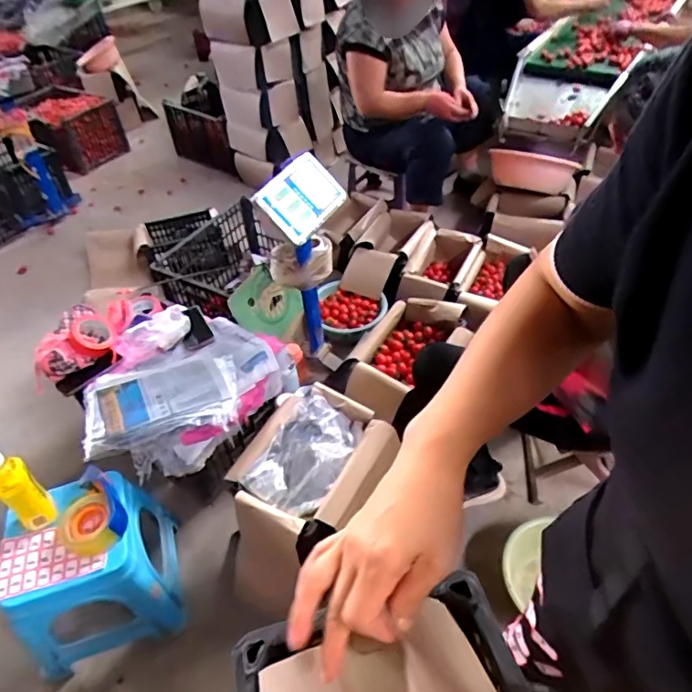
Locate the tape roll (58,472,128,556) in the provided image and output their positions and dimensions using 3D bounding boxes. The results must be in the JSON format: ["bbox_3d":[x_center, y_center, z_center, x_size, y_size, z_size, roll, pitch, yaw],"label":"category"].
[{"bbox_3d":[-0.494,0.338,1.007,0.117,0.050,0.127,-2,45,2],"label":"tape roll"}]

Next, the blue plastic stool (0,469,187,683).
[{"bbox_3d":[-0.532,0.467,1.078,0.298,0.260,0.273,-18,47,-14],"label":"blue plastic stool"}]

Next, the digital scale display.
[{"bbox_3d":[-0.102,-0.354,1.214,0.034,0.150,0.280,-26,20,43],"label":"digital scale display"}]

